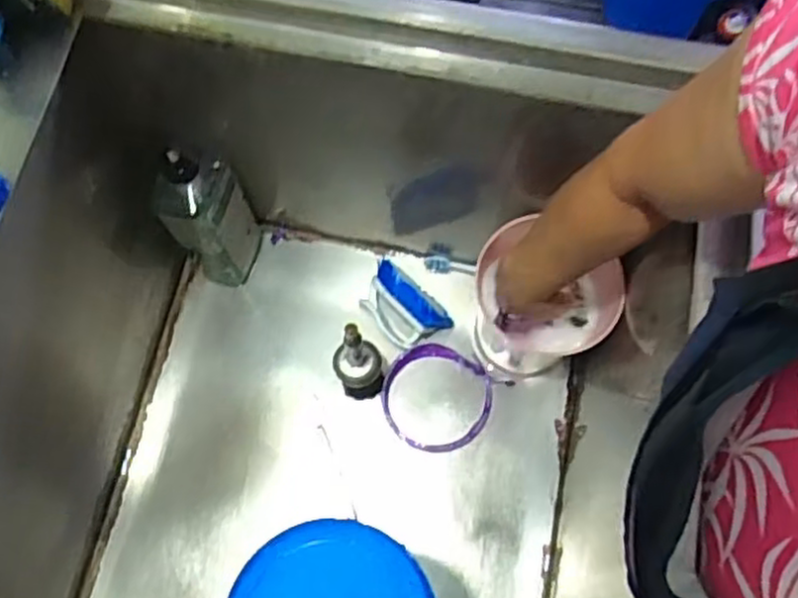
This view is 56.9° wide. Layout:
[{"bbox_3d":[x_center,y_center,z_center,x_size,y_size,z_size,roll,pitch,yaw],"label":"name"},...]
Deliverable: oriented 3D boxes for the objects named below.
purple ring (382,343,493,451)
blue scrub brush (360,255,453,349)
[{"bbox_3d":[0.044,0.117,0.875,0.126,0.026,0.129,0,72,0],"label":"purple ring"},{"bbox_3d":[0.005,0.002,0.894,0.080,0.046,0.112,-34,75,-11],"label":"blue scrub brush"}]

